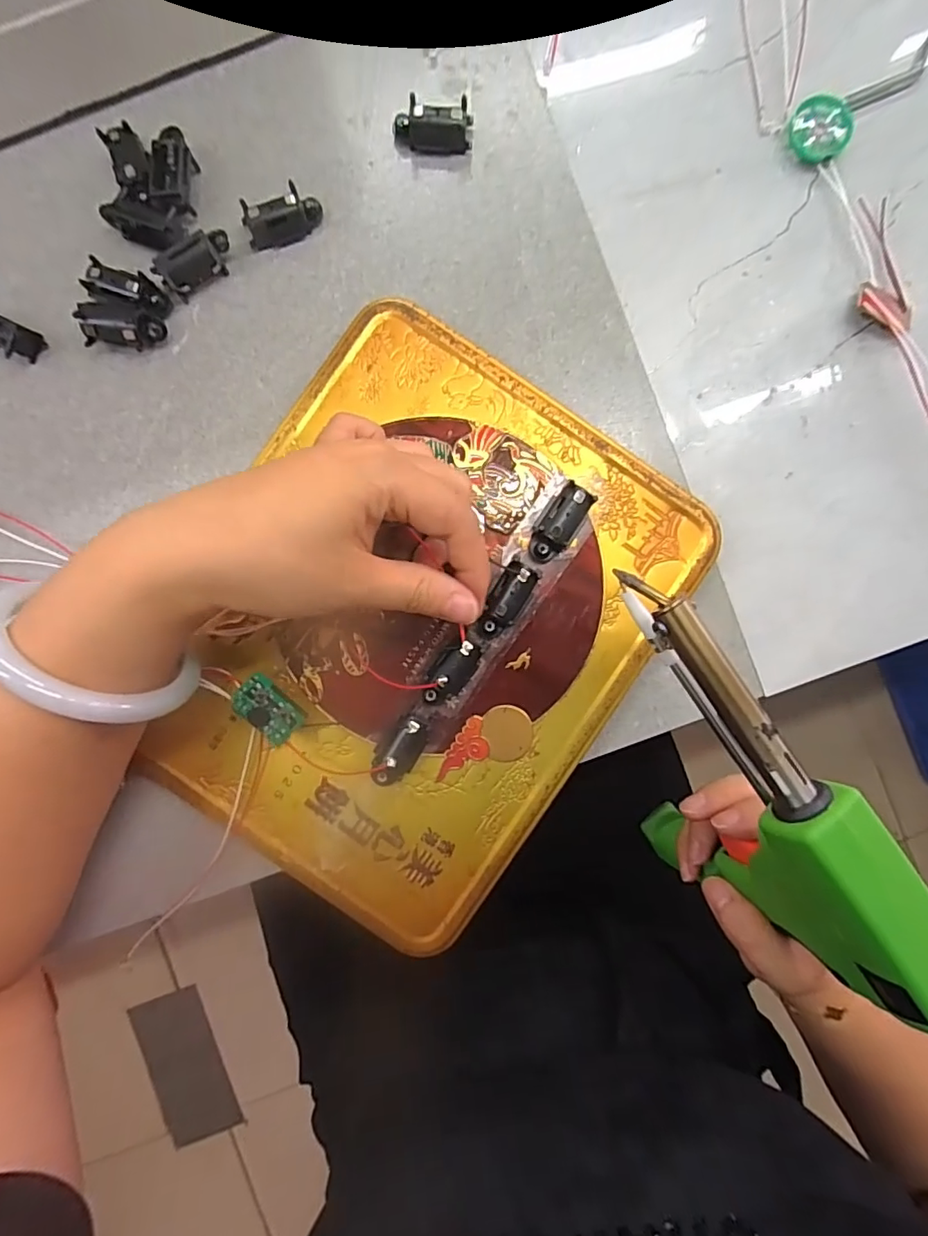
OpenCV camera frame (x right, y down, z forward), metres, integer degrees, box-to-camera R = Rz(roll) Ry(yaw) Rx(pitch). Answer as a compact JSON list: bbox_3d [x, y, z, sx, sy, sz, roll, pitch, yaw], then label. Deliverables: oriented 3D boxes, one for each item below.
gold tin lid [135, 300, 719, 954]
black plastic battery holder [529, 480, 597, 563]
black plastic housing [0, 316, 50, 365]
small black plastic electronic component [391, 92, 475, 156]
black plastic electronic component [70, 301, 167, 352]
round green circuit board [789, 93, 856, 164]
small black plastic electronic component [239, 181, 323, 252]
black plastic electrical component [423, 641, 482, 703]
[{"bbox_3d":[-0.021,0.000,0.236,0.186,0.018,0.244,33,87,1],"label":"gold tin lid"},{"bbox_3d":[0.041,-0.040,0.235,0.018,0.017,0.035,32,99,1],"label":"black plastic battery holder"},{"bbox_3d":[-0.209,-0.128,0.245,0.028,0.017,0.015,27,99,4],"label":"black plastic housing"},{"bbox_3d":[-0.014,-0.224,0.247,0.036,0.018,0.014,-9,89,0],"label":"small black plastic electronic component"},{"bbox_3d":[-0.154,-0.130,0.244,0.034,0.019,0.017,12,89,0],"label":"black plastic electronic component"},{"bbox_3d":[0.165,-0.226,0.250,0.025,0.004,0.028,-27,100,18],"label":"round green circuit board"},{"bbox_3d":[-0.083,-0.183,0.247,0.035,0.012,0.014,-21,90,0],"label":"small black plastic electronic component"},{"bbox_3d":[-0.006,0.023,0.231,0.014,0.014,0.030,33,89,0],"label":"black plastic electrical component"}]

